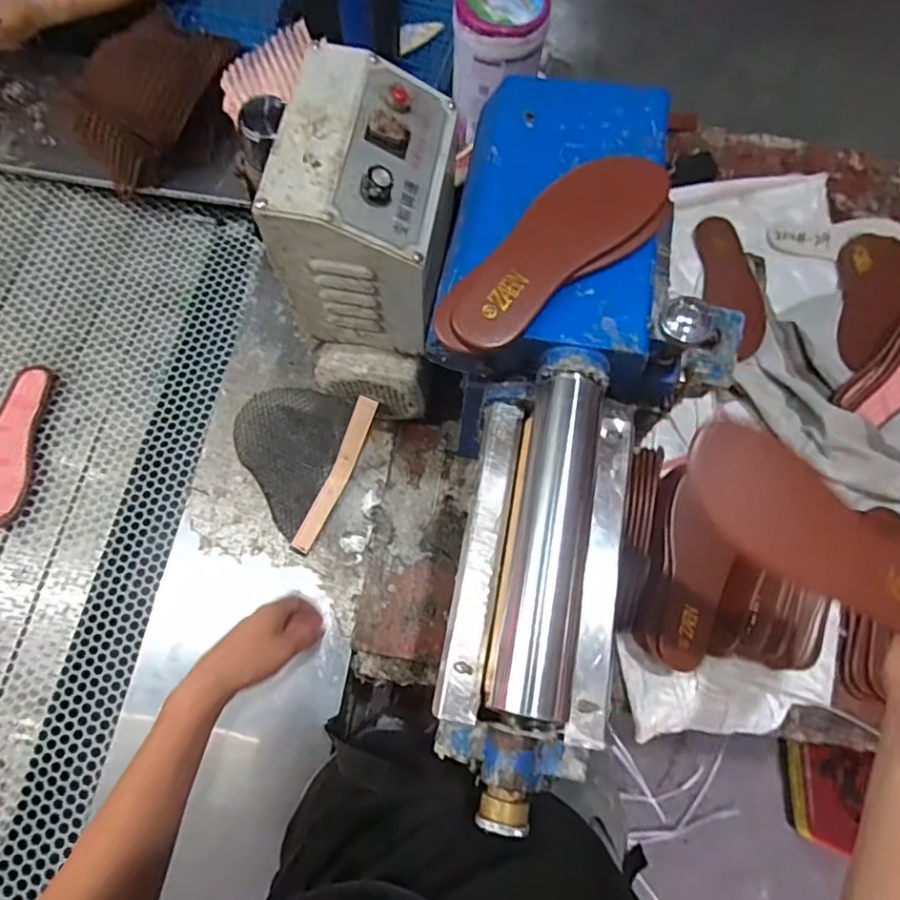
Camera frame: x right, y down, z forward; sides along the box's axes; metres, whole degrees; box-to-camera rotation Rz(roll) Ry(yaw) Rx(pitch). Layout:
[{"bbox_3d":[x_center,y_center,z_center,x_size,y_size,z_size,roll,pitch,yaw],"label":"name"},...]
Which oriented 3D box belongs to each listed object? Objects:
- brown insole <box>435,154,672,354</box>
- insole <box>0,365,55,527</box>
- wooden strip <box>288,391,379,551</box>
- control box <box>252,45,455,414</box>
[{"bbox_3d":[0.081,-0.162,0.470,0.218,0.025,0.080,-37,77,-14],"label":"brown insole"},{"bbox_3d":[-0.601,-0.011,0.792,0.082,0.017,0.222,2,72,-3],"label":"insole"},{"bbox_3d":[-0.143,0.031,0.735,0.027,0.039,0.216,29,103,8],"label":"wooden strip"},{"bbox_3d":[-0.078,-0.205,0.603,0.141,0.266,0.220,9,71,0],"label":"control box"}]

